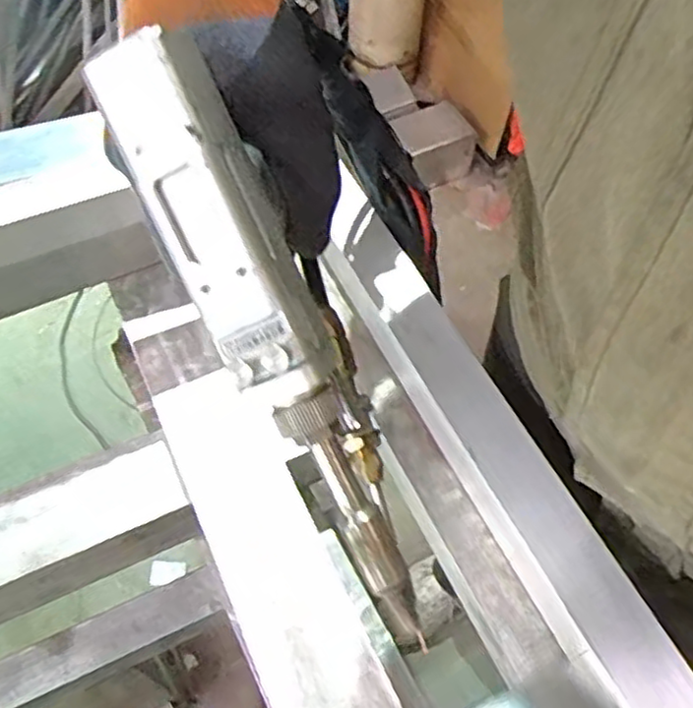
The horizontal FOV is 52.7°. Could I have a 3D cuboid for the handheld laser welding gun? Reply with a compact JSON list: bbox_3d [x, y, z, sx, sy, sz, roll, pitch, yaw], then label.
[{"bbox_3d":[-0.023,-0.001,0.266,0.043,0.046,0.236,-32,106,-21],"label":"handheld laser welding gun"}]

